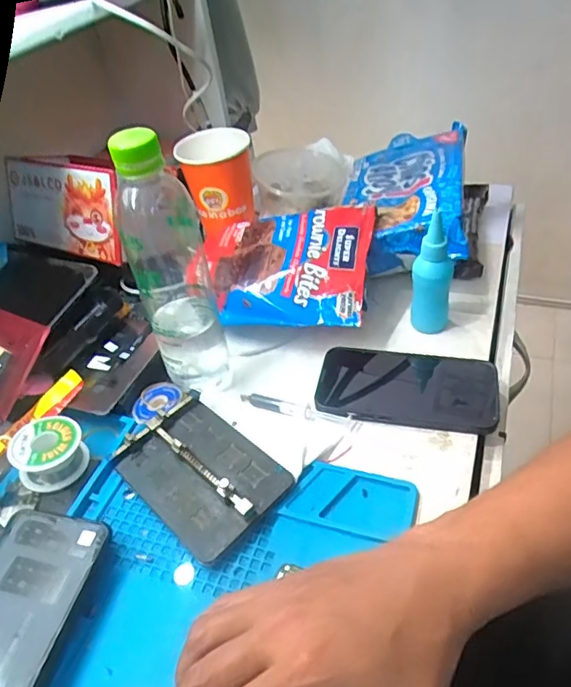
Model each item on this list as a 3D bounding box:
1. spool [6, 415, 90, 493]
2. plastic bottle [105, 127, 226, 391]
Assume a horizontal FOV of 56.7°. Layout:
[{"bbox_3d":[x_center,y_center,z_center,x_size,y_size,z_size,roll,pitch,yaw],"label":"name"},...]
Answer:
[{"bbox_3d":[-0.190,0.085,0.425,0.053,0.029,0.048,-33,48,-24],"label":"spool"},{"bbox_3d":[-0.093,-0.057,0.435,0.058,0.232,0.057,-18,43,-9],"label":"plastic bottle"}]

